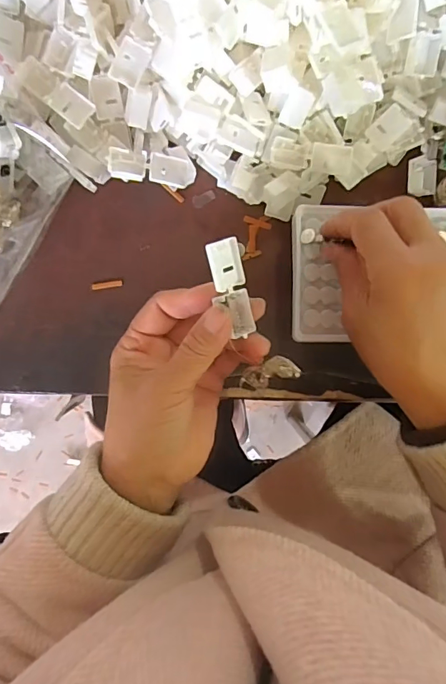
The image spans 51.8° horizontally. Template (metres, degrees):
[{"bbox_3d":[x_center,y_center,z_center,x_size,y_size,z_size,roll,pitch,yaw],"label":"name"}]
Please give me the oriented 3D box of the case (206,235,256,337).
[{"bbox_3d":[0.003,-0.031,0.261,0.021,0.009,0.054,-24,111,-37],"label":"case"}]

